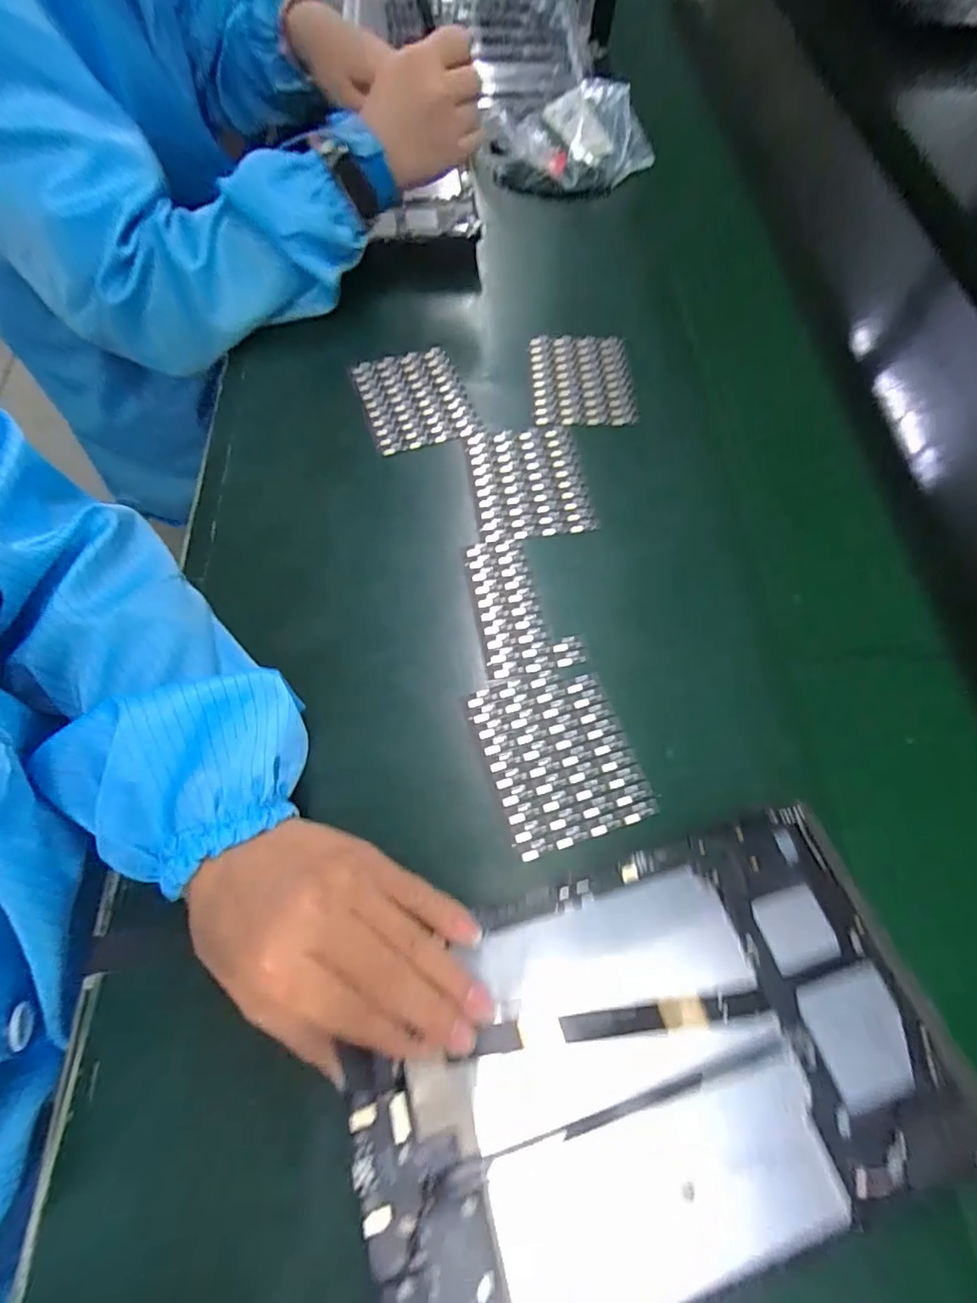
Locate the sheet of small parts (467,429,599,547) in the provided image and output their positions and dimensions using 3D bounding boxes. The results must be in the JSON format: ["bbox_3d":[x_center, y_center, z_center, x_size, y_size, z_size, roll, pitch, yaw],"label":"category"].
[{"bbox_3d":[0.031,-0.125,0.423,0.085,0.004,0.100,-4,65,-6],"label":"sheet of small parts"}]

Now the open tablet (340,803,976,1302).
[{"bbox_3d":[0.070,0.173,0.241,0.246,0.013,0.149,-17,64,-10],"label":"open tablet"}]

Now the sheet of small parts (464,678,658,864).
[{"bbox_3d":[0.041,0.059,0.331,0.081,0.005,0.097,-16,67,-11],"label":"sheet of small parts"}]

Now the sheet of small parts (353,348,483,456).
[{"bbox_3d":[-0.058,-0.202,0.460,0.083,0.010,0.098,-14,66,-10],"label":"sheet of small parts"}]

